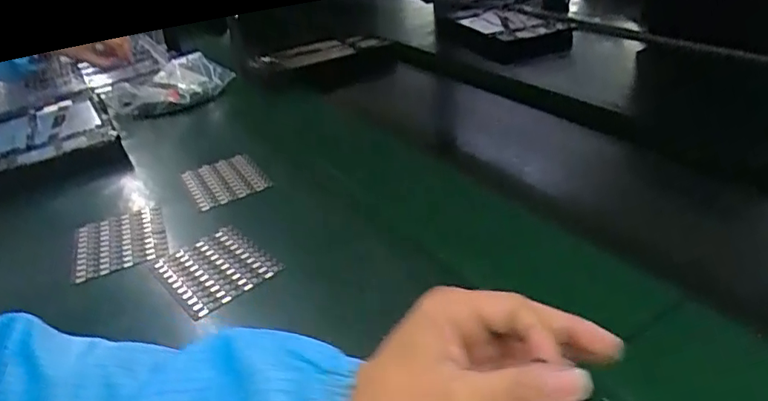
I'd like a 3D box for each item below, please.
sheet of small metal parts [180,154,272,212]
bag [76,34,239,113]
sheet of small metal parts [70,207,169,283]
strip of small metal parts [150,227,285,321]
[{"bbox_3d":[-0.189,-0.026,0.642,0.081,0.012,0.101,-23,36,-21],"label":"sheet of small metal parts"},{"bbox_3d":[-0.395,-0.222,0.938,0.224,0.074,0.163,13,35,32],"label":"bag"},{"bbox_3d":[-0.260,0.040,0.536,0.083,0.012,0.096,-17,32,-18],"label":"sheet of small metal parts"},{"bbox_3d":[-0.152,0.060,0.486,0.081,0.010,0.100,-29,37,-33],"label":"strip of small metal parts"}]

